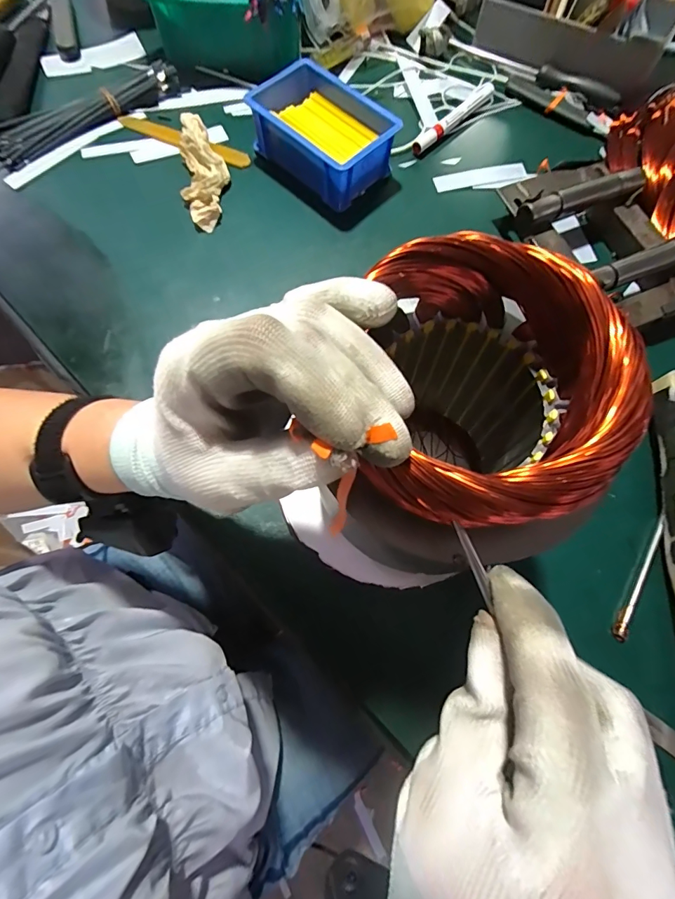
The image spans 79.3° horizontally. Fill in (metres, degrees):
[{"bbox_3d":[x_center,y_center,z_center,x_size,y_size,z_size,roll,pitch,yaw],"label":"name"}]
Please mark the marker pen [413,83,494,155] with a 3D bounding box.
[{"bbox_3d":[0.141,-0.397,0.486,0.015,0.013,0.148,41,75,11],"label":"marker pen"}]

